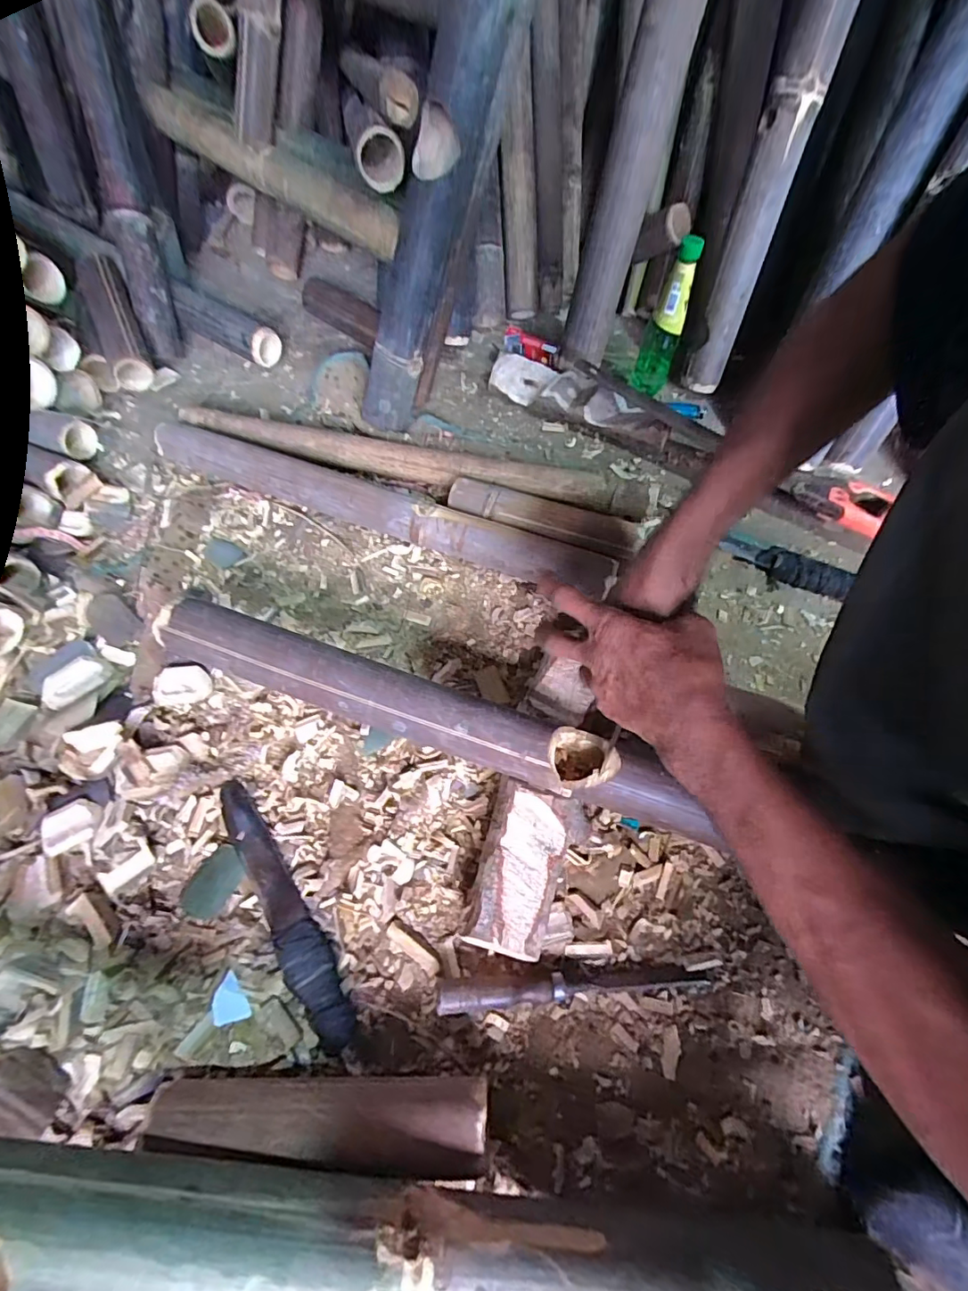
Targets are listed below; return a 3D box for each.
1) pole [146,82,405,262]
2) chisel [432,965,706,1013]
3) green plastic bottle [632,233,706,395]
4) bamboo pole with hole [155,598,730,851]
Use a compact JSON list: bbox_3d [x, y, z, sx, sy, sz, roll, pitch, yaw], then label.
[{"bbox_3d":[-0.308,-0.691,0.726,0.555,0.052,0.068,40,67,18],"label":"pole"},{"bbox_3d":[0.081,0.297,0.442,0.237,0.022,0.024,-3,62,-4],"label":"chisel"},{"bbox_3d":[0.279,-0.494,0.767,0.057,0.228,0.049,20,63,9],"label":"green plastic bottle"},{"bbox_3d":[-0.069,0.058,0.484,0.508,0.059,0.062,17,62,7],"label":"bamboo pole with hole"}]

